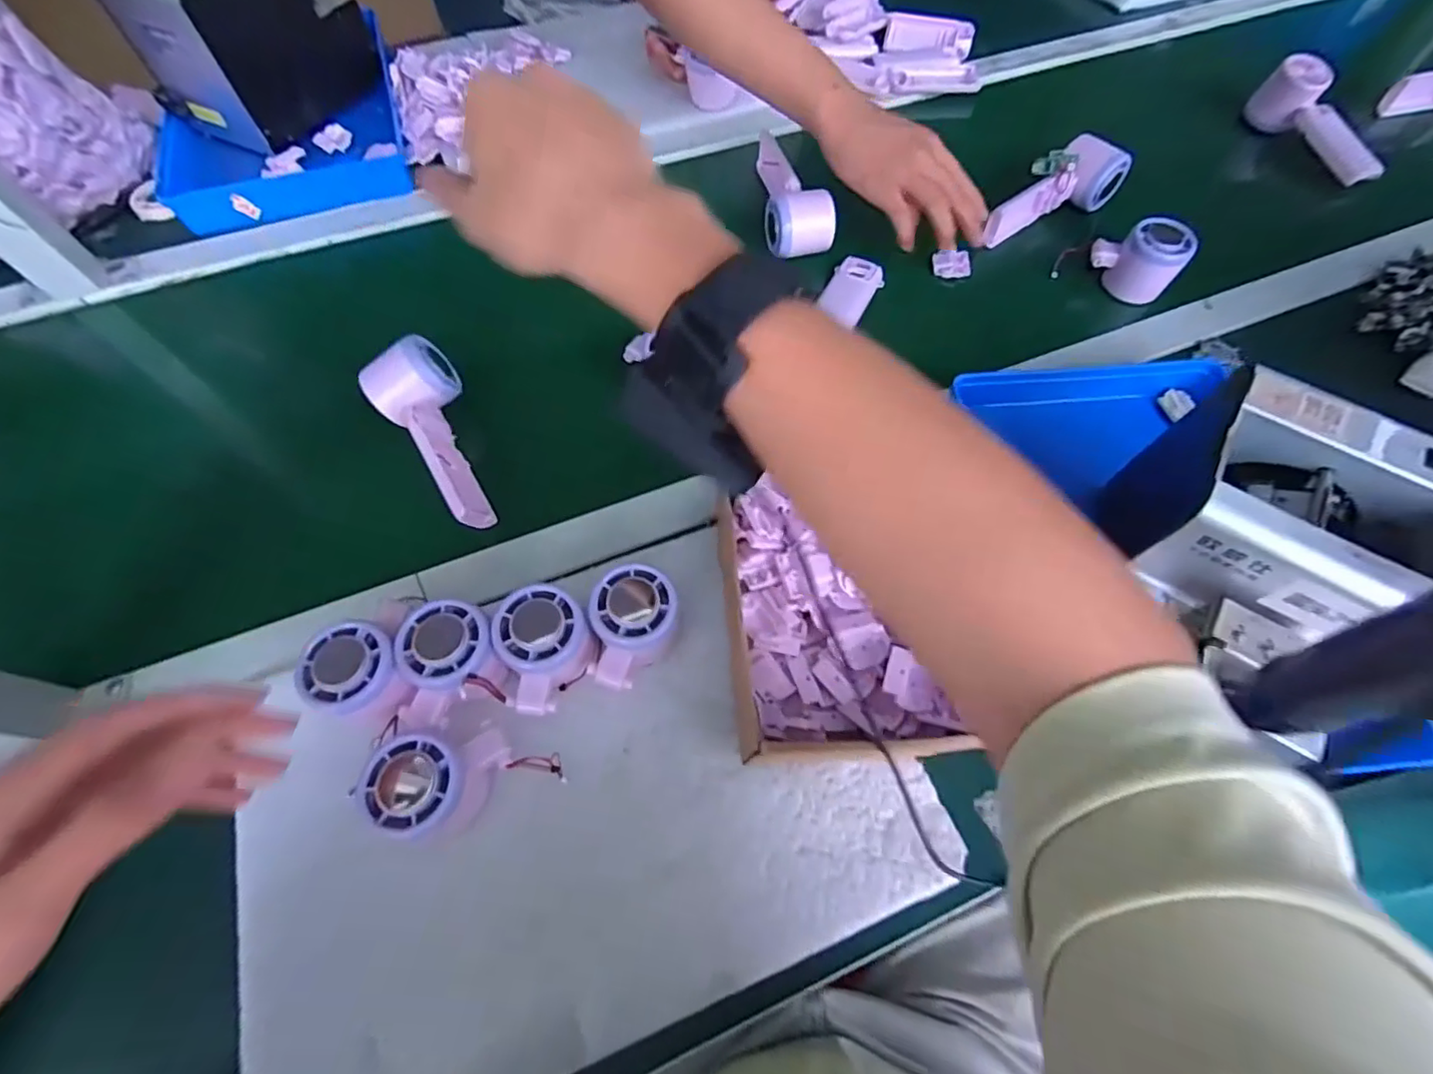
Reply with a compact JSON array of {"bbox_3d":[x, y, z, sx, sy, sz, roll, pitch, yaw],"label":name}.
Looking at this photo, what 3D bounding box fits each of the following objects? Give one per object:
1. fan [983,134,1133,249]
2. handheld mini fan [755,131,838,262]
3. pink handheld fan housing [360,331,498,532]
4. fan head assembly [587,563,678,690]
[{"bbox_3d":[0.342,-0.350,0.611,0.154,0.054,0.055,-33,70,-14],"label":"fan"},{"bbox_3d":[0.078,-0.360,0.612,0.065,0.039,0.175,-5,66,-3],"label":"handheld mini fan"},{"bbox_3d":[-0.219,-0.077,0.469,0.064,0.040,0.158,-25,80,-13],"label":"pink handheld fan housing"},{"bbox_3d":[-0.053,0.061,0.393,0.051,0.051,0.070,5,66,2],"label":"fan head assembly"}]

